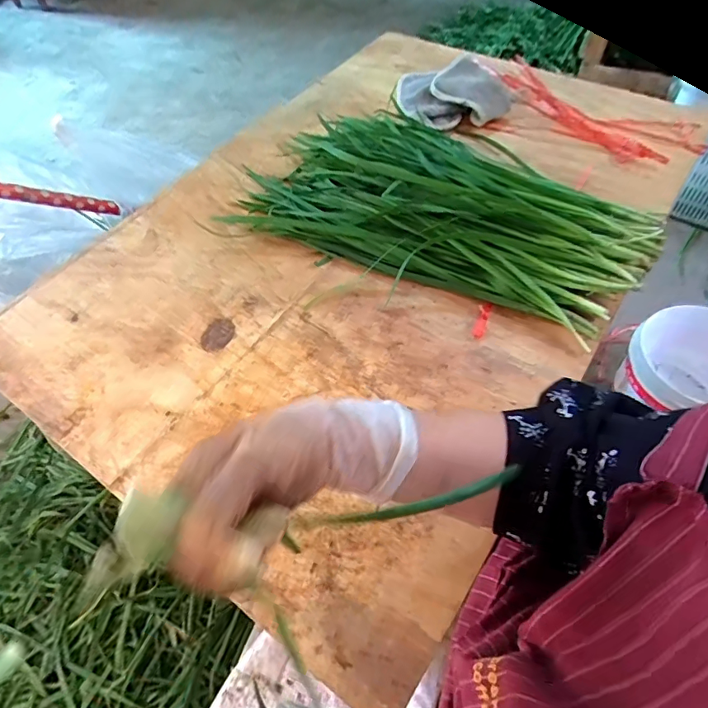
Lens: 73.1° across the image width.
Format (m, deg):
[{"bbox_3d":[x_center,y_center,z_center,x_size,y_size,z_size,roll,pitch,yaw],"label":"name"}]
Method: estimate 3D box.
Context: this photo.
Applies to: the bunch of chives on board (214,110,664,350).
[{"bbox_3d":[0.110,-0.211,0.603,0.496,0.064,0.302,23,61,19],"label":"bunch of chives on board"}]

